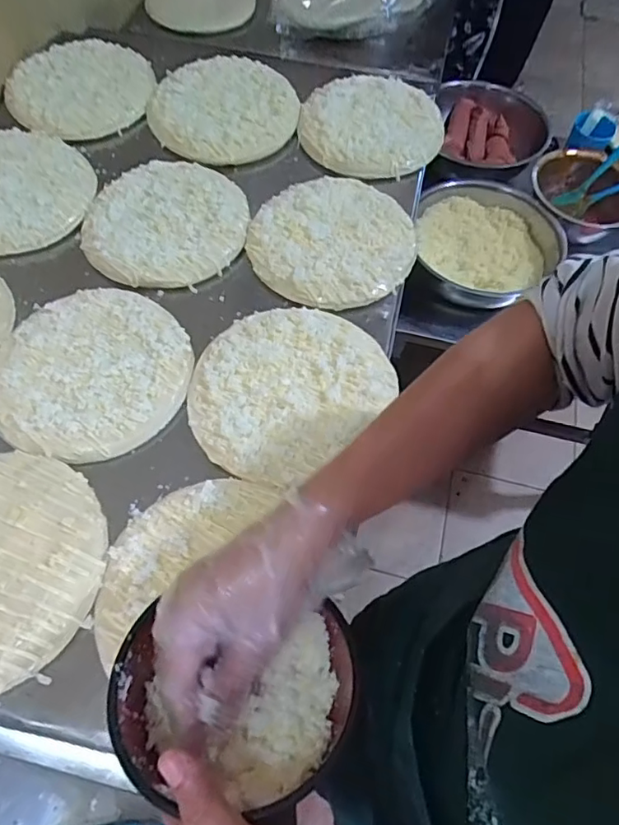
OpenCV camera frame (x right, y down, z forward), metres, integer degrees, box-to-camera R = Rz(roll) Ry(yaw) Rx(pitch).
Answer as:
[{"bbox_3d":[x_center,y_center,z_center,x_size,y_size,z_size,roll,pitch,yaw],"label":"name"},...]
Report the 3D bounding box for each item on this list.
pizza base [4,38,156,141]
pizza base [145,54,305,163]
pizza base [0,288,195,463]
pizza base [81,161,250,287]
[{"bbox_3d":[-0.329,-0.474,0.785,0.195,0.012,0.199,9,60,3],"label":"pizza base"},{"bbox_3d":[-0.123,-0.432,0.775,0.195,0.028,0.208,1,60,-2],"label":"pizza base"},{"bbox_3d":[-0.224,-0.045,0.561,0.193,0.016,0.194,19,61,9],"label":"pizza base"},{"bbox_3d":[-0.175,-0.235,0.669,0.191,0.023,0.186,3,60,-1],"label":"pizza base"}]

